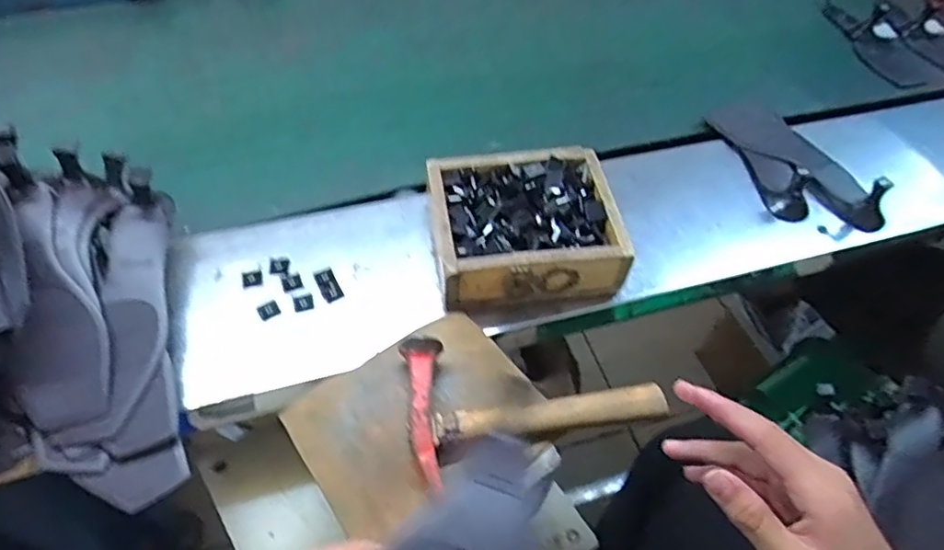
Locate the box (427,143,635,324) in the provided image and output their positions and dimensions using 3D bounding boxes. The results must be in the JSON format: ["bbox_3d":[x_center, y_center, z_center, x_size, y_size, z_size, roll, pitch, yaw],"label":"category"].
[{"bbox_3d":[0.051,-0.048,0.611,0.180,0.066,0.154,-5,52,-7],"label":"box"}]

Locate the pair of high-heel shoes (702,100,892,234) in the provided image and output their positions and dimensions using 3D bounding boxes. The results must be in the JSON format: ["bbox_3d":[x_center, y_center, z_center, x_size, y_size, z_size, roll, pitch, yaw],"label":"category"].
[{"bbox_3d":[0.385,-0.151,0.732,0.119,0.048,0.231,-6,52,-9],"label":"pair of high-heel shoes"}]

